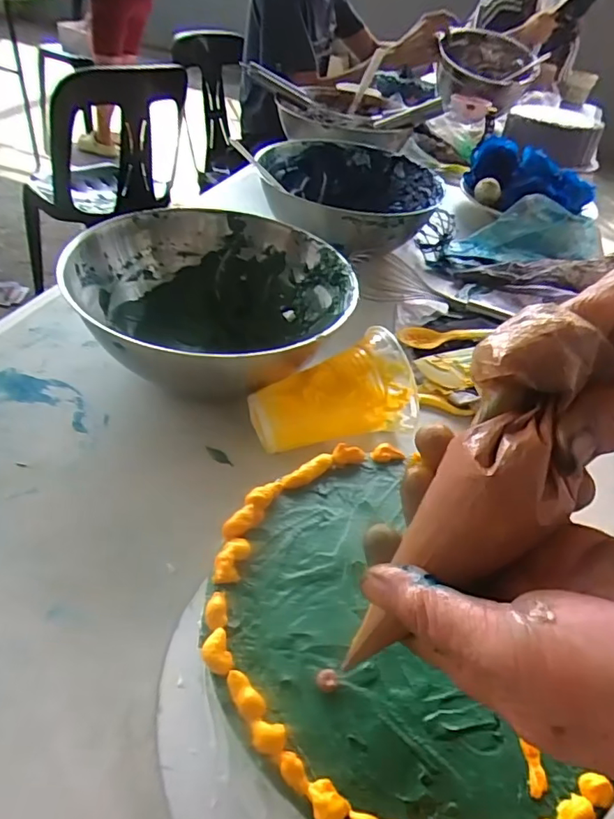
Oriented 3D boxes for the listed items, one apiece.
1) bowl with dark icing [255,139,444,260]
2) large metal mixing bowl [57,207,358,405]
[{"bbox_3d":[0.056,-0.273,0.706,0.227,0.096,0.242,4,43,-4],"label":"bowl with dark icing"},{"bbox_3d":[-0.076,-0.090,0.488,0.220,0.094,0.238,4,43,-4],"label":"large metal mixing bowl"}]

